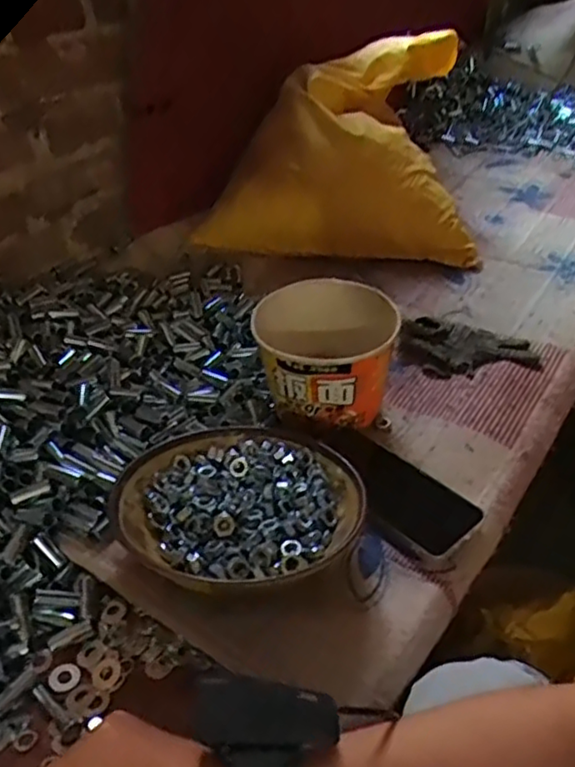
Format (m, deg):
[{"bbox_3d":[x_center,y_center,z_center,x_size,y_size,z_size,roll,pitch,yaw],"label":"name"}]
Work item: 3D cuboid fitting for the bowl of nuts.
[{"bbox_3d":[-0.035,0.103,0.539,0.193,0.057,0.160,1,37,7],"label":"bowl of nuts"}]

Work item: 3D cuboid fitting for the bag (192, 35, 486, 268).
[{"bbox_3d":[0.065,-0.351,1.004,0.382,0.246,0.307,-3,36,1],"label":"bag"}]

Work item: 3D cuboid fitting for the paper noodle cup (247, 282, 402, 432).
[{"bbox_3d":[0.038,-0.027,0.665,0.137,0.102,0.137,-3,36,2],"label":"paper noodle cup"}]

